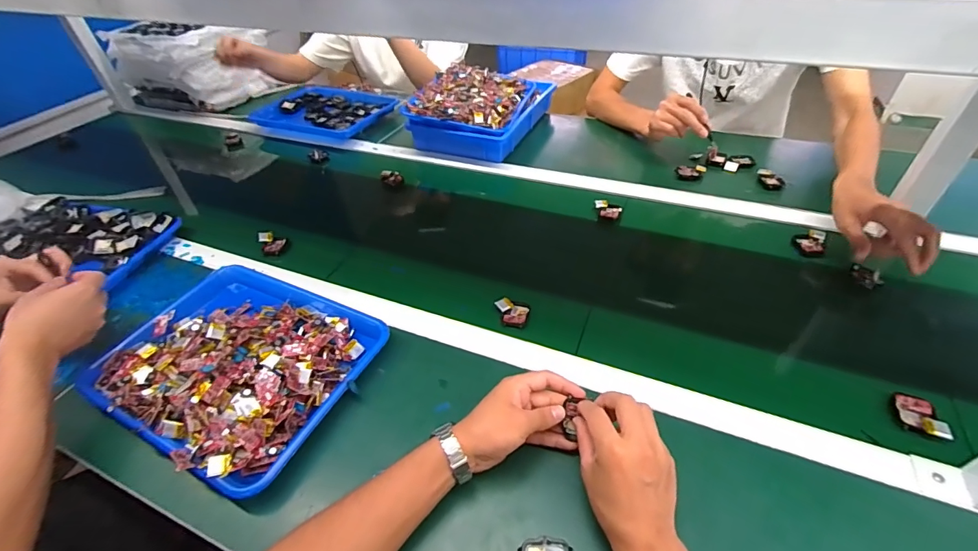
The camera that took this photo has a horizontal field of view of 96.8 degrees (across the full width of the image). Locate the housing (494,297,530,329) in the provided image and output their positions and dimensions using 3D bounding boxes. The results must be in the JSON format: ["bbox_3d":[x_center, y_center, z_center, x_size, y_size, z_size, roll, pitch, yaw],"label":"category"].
[{"bbox_3d":[0.031,0.053,0.616,0.047,0.012,0.040,10,45,16],"label":"housing"}]

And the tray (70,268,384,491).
[{"bbox_3d":[-0.324,0.100,0.563,0.331,0.056,0.251,18,47,23],"label":"tray"}]

